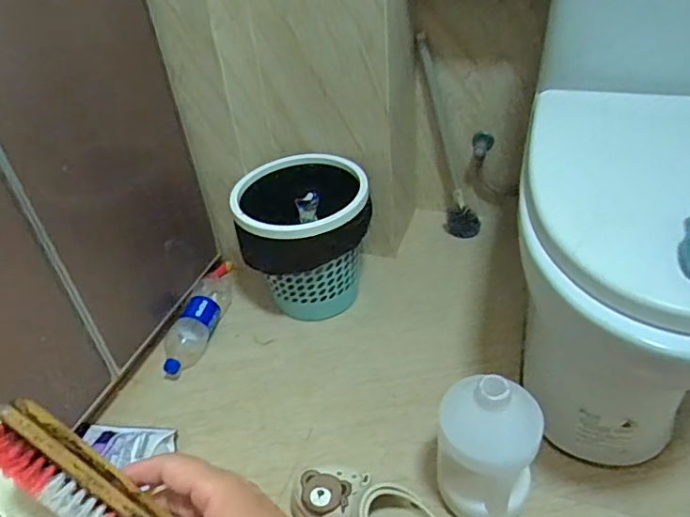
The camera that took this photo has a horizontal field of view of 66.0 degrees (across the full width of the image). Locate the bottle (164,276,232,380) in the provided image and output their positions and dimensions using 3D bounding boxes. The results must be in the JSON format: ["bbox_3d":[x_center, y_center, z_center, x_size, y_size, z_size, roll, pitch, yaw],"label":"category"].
[{"bbox_3d":[-0.316,0.134,1.135,0.086,0.074,0.268,1,41,10],"label":"bottle"}]

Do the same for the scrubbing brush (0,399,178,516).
[{"bbox_3d":[-0.150,0.134,0.311,0.033,0.126,0.036,-50,9,-5],"label":"scrubbing brush"}]

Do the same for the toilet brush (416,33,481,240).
[{"bbox_3d":[0.225,-0.266,1.218,0.061,0.472,0.070,-27,23,-22],"label":"toilet brush"}]

